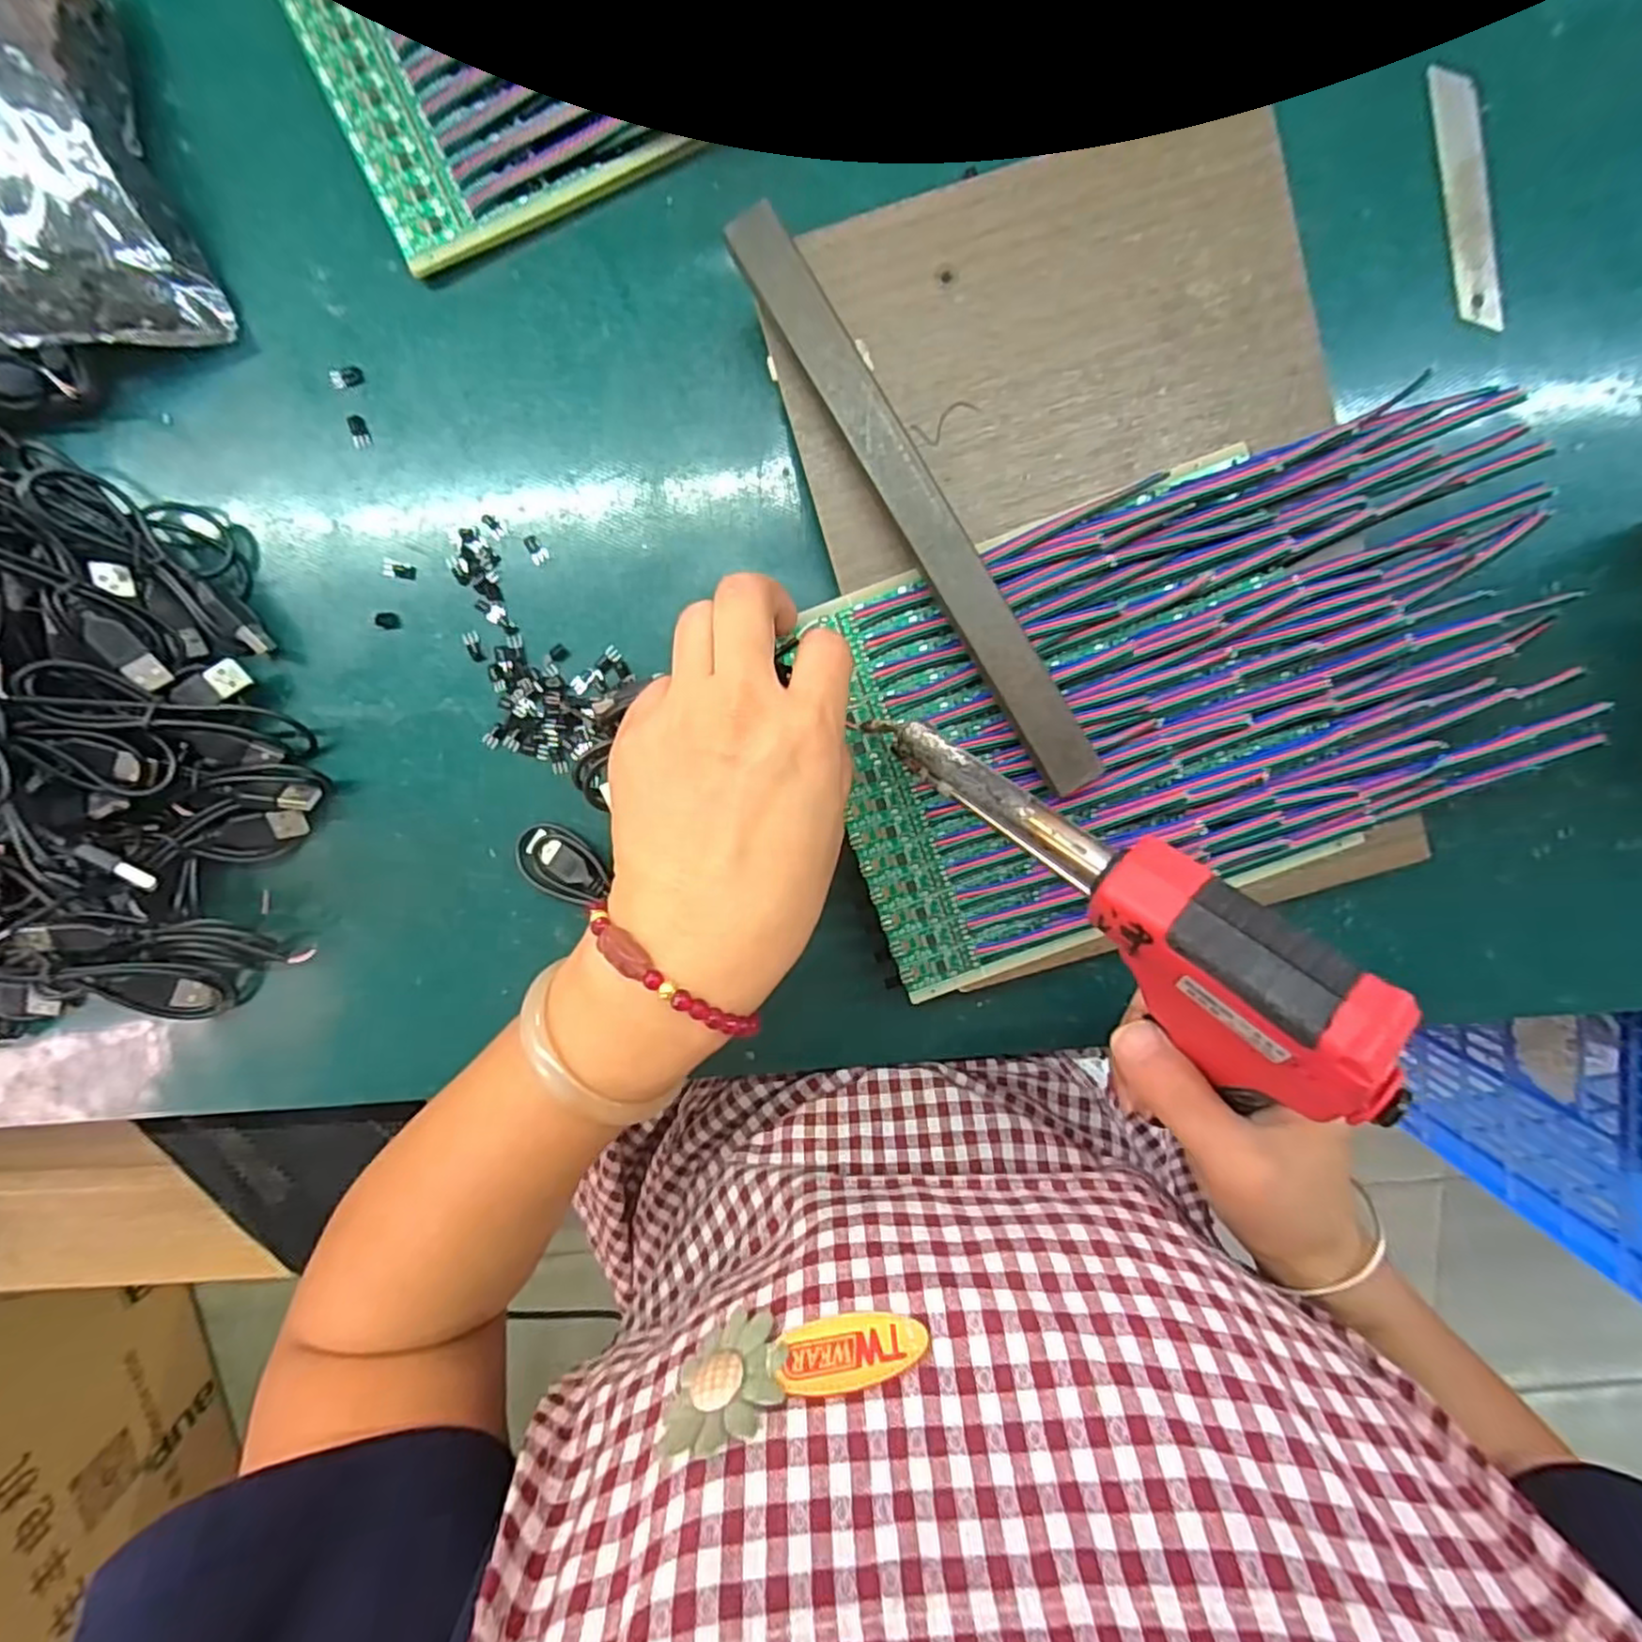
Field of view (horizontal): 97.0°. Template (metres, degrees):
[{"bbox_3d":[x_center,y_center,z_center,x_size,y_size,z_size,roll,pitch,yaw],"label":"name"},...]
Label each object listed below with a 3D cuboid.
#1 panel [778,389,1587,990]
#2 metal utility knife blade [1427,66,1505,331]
[{"bbox_3d":[0.142,-0.048,0.284,0.280,0.024,0.163,-22,95,1],"label":"panel"},{"bbox_3d":[0.265,-0.254,0.298,0.017,0.004,0.097,-15,99,11],"label":"metal utility knife blade"}]

